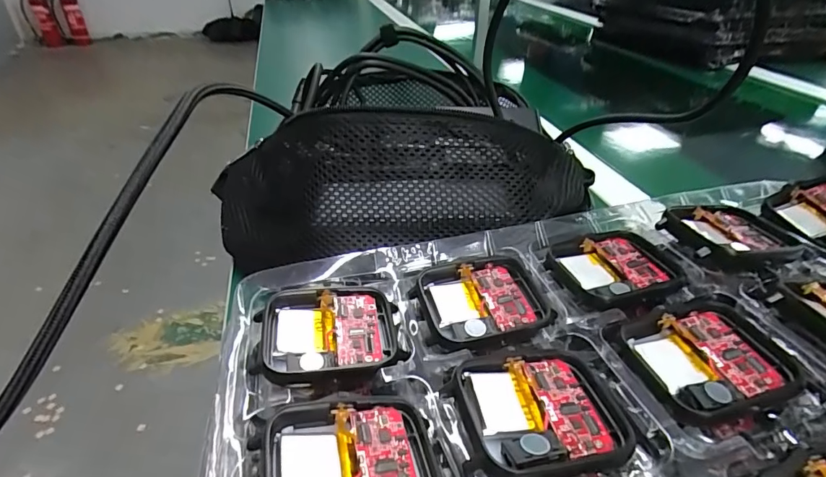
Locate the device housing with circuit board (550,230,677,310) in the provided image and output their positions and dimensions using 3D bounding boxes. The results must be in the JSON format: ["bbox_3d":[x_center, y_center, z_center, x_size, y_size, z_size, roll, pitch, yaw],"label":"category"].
[{"bbox_3d":[0.080,0.010,0.177,0.045,0.004,0.036,-10,36,-14],"label":"device housing with circuit board"}]

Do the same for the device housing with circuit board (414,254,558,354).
[{"bbox_3d":[0.026,0.022,0.165,0.047,0.006,0.038,-9,36,-13],"label":"device housing with circuit board"}]

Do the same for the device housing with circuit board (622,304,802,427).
[{"bbox_3d":[0.091,0.038,0.141,0.044,0.006,0.037,-9,36,-13],"label":"device housing with circuit board"}]

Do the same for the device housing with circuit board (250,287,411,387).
[{"bbox_3d":[-0.028,0.032,0.153,0.046,0.006,0.039,-5,36,-7],"label":"device housing with circuit board"}]

